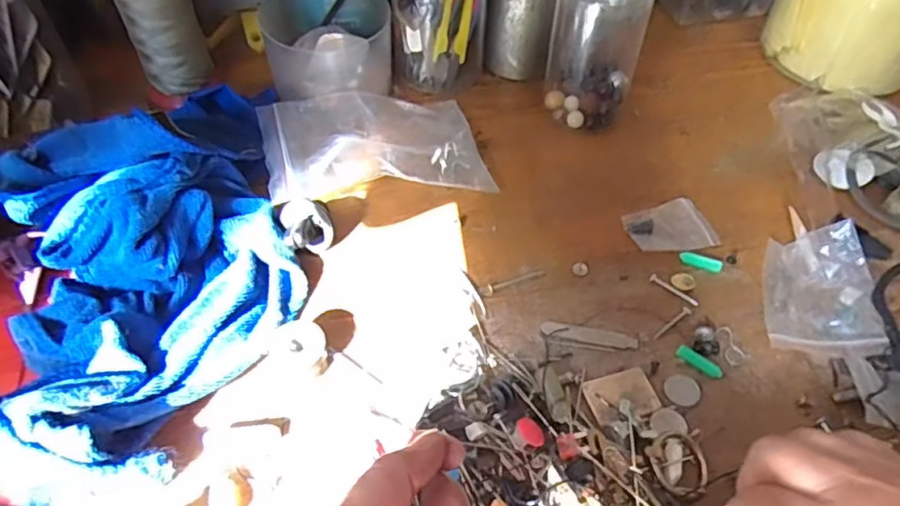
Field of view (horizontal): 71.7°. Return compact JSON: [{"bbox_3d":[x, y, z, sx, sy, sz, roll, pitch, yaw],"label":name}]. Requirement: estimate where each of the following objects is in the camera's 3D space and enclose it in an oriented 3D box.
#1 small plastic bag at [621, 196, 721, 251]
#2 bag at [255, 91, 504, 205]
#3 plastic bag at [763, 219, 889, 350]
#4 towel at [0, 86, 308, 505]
[{"bbox_3d":[0.144,-0.017,0.412,0.055,0.004,0.042,-11,50,-10],"label":"small plastic bag"},{"bbox_3d":[-0.053,-0.077,0.439,0.146,0.035,0.108,-12,51,-11],"label":"bag"},{"bbox_3d":[0.213,0.016,0.363,0.053,0.029,0.079,3,49,1],"label":"plastic bag"},{"bbox_3d":[-0.170,-0.009,0.355,0.146,0.069,0.273,-15,51,-14],"label":"towel"}]

